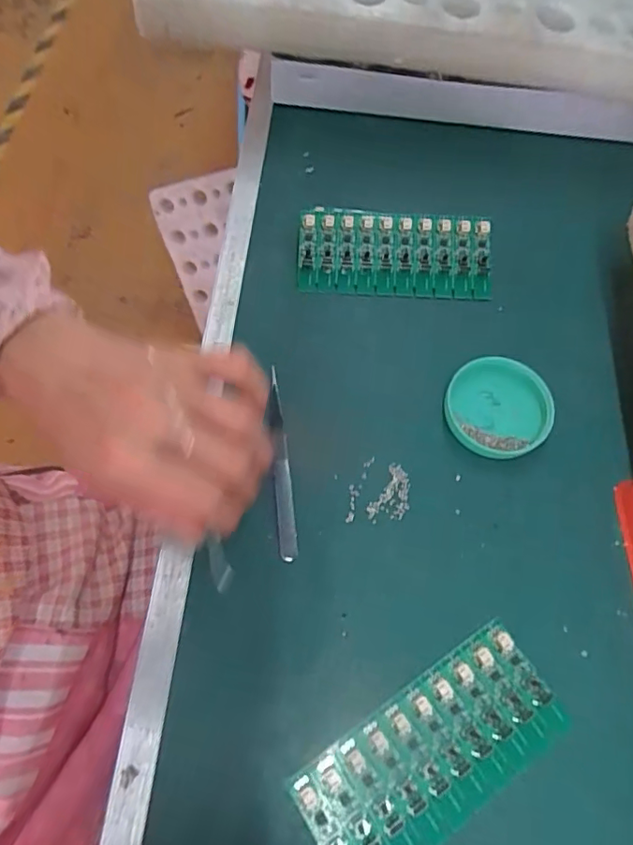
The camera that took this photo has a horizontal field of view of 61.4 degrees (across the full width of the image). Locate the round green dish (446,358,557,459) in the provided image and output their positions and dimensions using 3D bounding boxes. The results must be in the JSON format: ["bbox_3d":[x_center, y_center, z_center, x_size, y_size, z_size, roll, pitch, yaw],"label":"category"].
[{"bbox_3d":[0.115,-0.010,0.340,0.066,0.012,0.063,1,67,-1],"label":"round green dish"}]

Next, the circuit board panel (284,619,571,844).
[{"bbox_3d":[0.060,0.167,0.267,0.136,0.007,0.063,-31,71,-14],"label":"circuit board panel"}]

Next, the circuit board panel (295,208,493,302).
[{"bbox_3d":[0.056,-0.121,0.385,0.136,0.006,0.061,3,87,0],"label":"circuit board panel"}]

